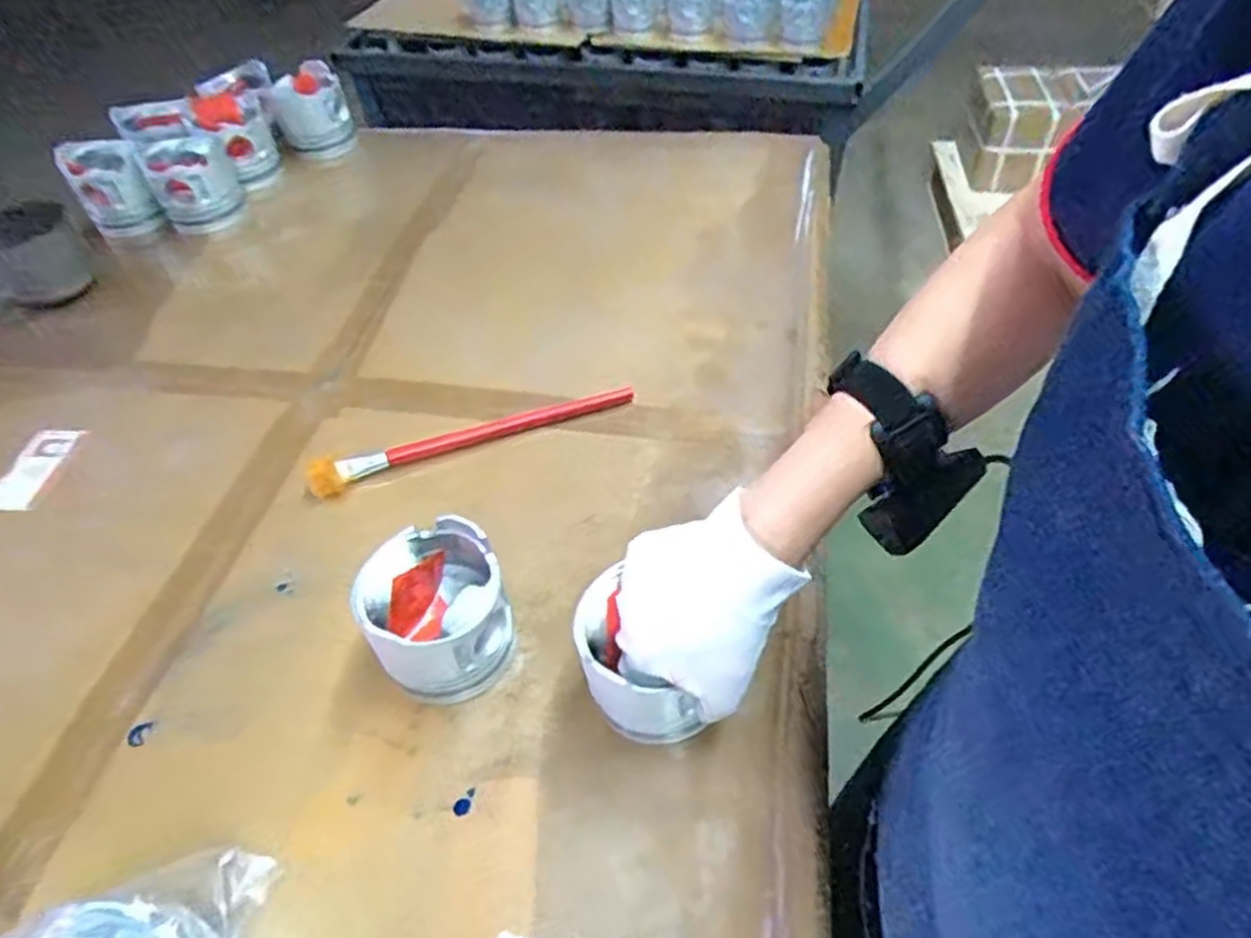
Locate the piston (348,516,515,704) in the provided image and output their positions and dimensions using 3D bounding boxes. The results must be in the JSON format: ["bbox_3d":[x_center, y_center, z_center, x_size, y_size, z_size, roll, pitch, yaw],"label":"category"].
[{"bbox_3d":[-0.124,0.098,0.513,0.090,0.087,0.091,-18,50,-13],"label":"piston"}]

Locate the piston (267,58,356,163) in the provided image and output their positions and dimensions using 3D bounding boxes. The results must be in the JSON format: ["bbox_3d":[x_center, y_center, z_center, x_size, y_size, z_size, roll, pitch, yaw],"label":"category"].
[{"bbox_3d":[-0.420,-0.478,1.034,0.090,0.099,0.090,-15,49,-10],"label":"piston"}]

